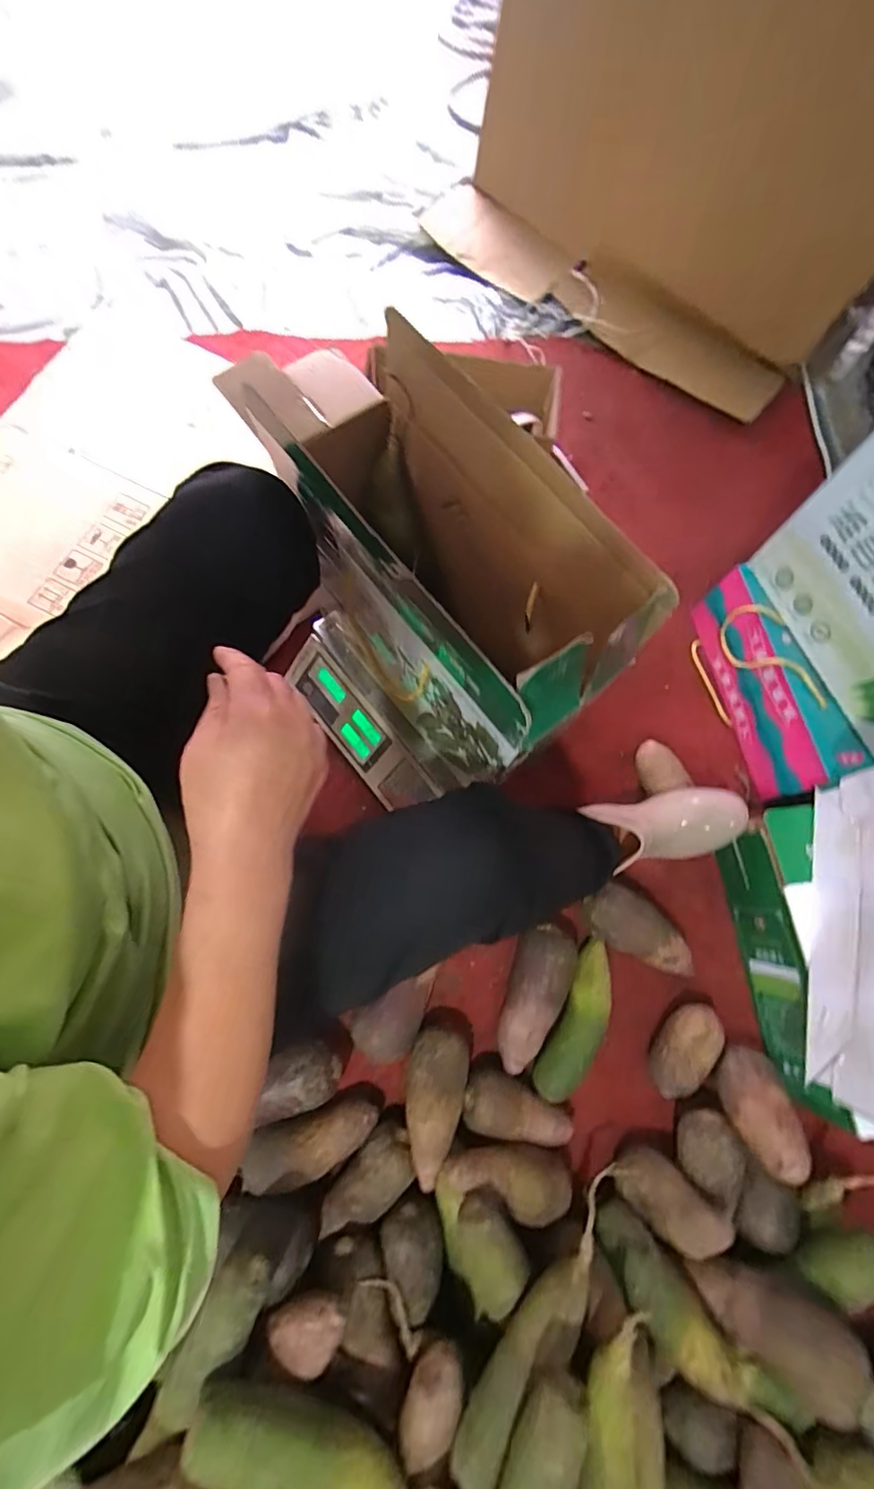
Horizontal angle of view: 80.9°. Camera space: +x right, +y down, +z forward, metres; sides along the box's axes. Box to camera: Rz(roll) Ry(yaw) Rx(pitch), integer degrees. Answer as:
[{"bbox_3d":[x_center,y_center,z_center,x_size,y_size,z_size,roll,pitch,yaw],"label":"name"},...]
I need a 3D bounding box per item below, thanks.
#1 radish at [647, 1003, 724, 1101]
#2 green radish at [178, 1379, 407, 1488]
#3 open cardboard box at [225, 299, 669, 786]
[{"bbox_3d":[0.315,0.387,0.652,0.057,0.056,0.117,32,74,8],"label":"radish"},{"bbox_3d":[-0.116,0.609,0.435,0.196,0.050,0.052,30,73,-9],"label":"green radish"},{"bbox_3d":[-0.013,-0.166,0.547,0.148,0.349,0.412,-35,77,-12],"label":"open cardboard box"}]

